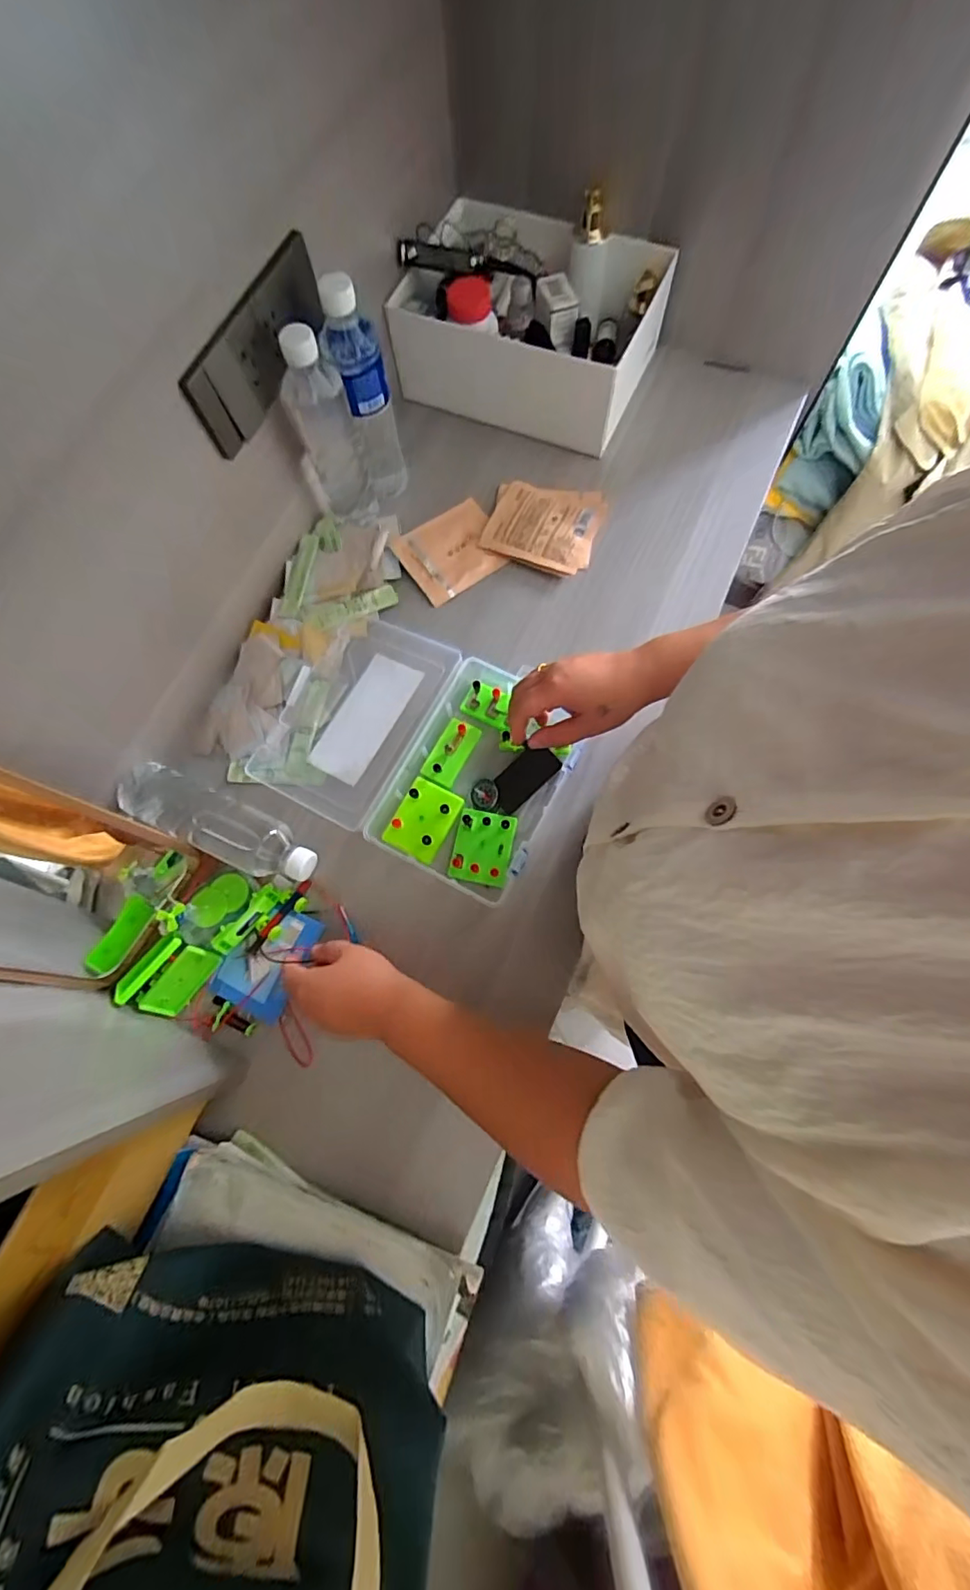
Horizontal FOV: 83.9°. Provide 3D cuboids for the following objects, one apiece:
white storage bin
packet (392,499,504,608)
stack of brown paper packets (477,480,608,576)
[{"bbox_3d":[0.059,-0.593,0.682,0.298,0.122,0.205,21,75,8],"label":"white storage bin"},{"bbox_3d":[-0.040,-0.303,0.670,0.122,0.014,0.104,-34,75,-8],"label":"packet"},{"bbox_3d":[0.071,-0.334,0.668,0.134,0.017,0.120,16,74,6],"label":"stack of brown paper packets"}]

